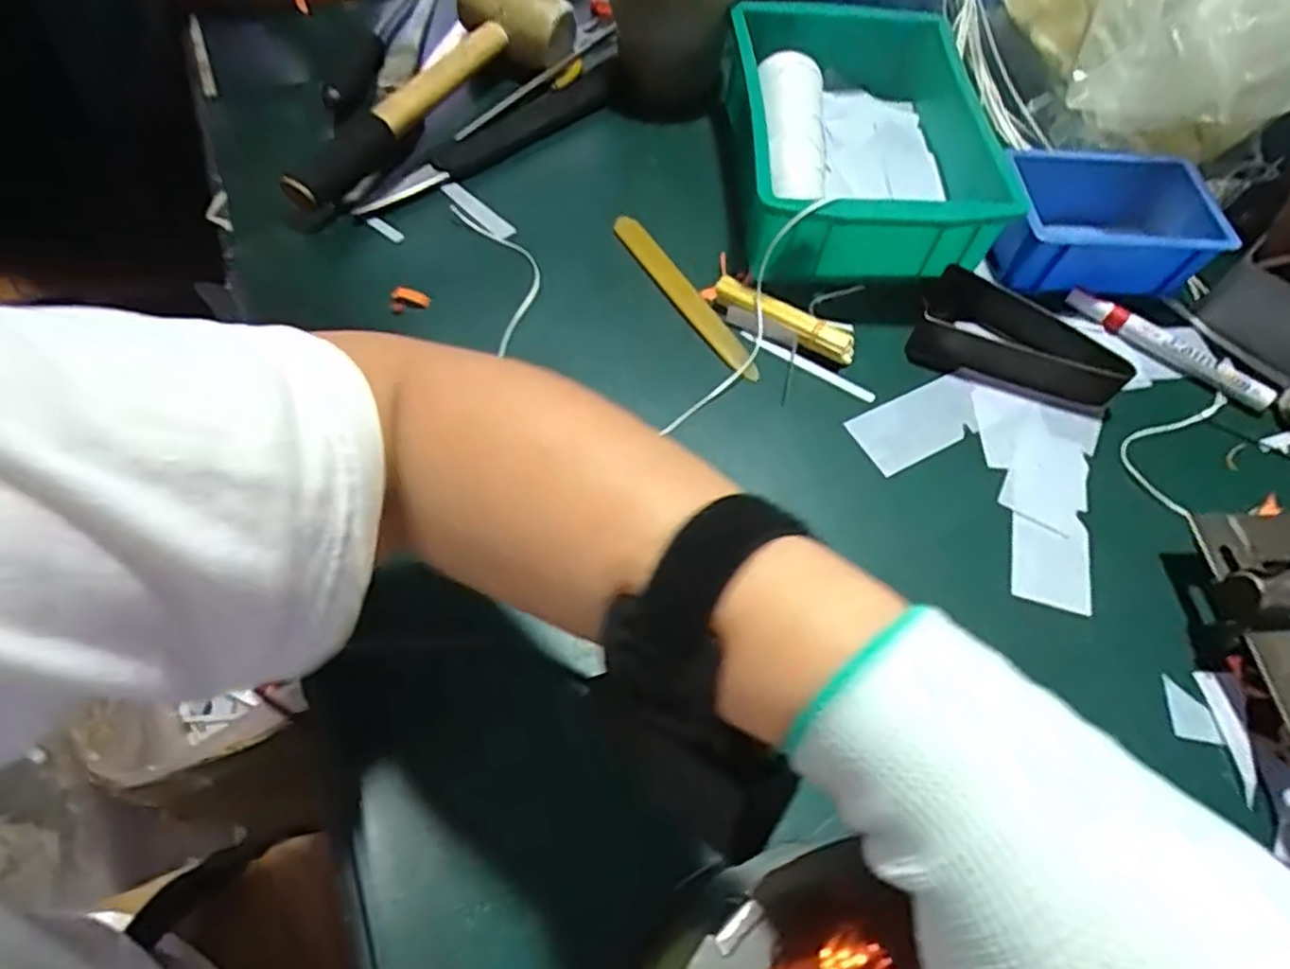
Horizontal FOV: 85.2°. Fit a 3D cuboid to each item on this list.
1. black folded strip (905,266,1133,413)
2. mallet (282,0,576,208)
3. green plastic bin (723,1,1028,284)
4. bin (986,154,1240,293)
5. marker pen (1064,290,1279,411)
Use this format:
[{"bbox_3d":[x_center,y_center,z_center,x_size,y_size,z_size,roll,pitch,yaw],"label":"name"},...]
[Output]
[{"bbox_3d":[0.246,-0.100,0.465,0.129,0.032,0.065,17,60,5],"label":"black folded strip"},{"bbox_3d":[-0.153,-0.284,0.490,0.068,0.057,0.257,35,64,15],"label":"mallet"},{"bbox_3d":[0.154,-0.251,0.519,0.187,0.077,0.231,1,60,-4],"label":"green plastic bin"},{"bbox_3d":[0.320,-0.186,0.503,0.159,0.056,0.098,3,60,-3],"label":"bin"},{"bbox_3d":[0.357,-0.094,0.481,0.139,0.018,0.018,35,64,15],"label":"marker pen"}]

